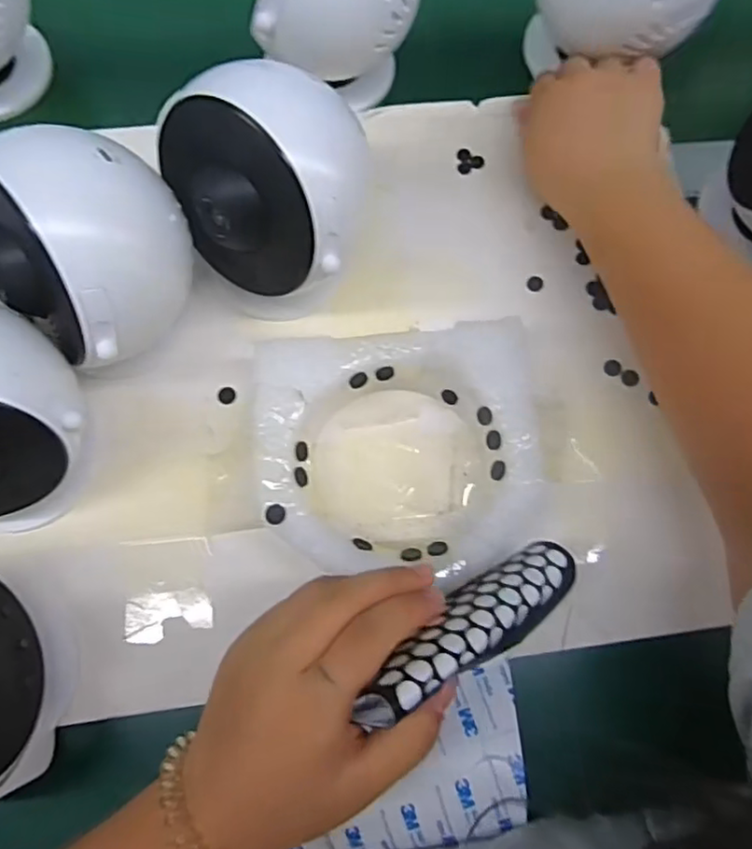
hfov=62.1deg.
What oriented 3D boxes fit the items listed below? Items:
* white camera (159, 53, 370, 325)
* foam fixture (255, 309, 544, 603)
[{"bbox_3d":[-0.047,-0.105,0.321,0.096,0.125,0.091,1,74,-3],"label":"white camera"},{"bbox_3d":[0.011,0.015,0.335,0.141,0.041,0.132,-3,74,-4],"label":"foam fixture"}]

